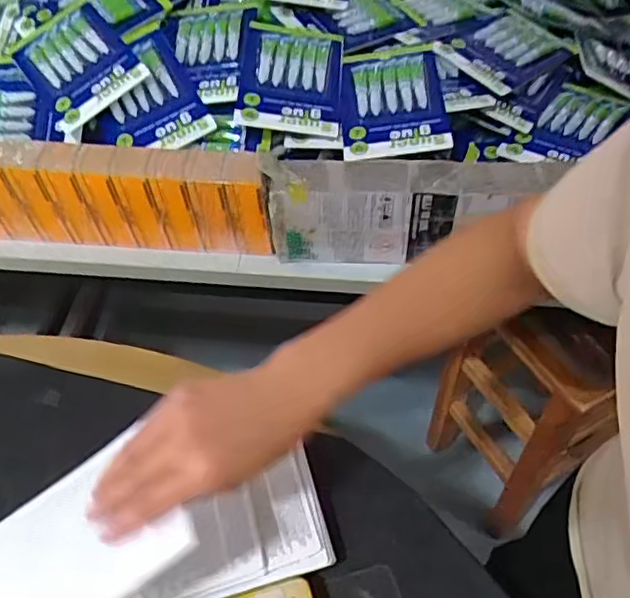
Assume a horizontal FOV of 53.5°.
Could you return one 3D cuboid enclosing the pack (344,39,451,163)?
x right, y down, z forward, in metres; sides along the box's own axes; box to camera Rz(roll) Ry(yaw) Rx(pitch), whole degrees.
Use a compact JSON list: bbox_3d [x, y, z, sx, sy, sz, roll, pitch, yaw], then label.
[{"bbox_3d":[0.088,-0.232,0.706,0.111,0.020,0.187,-2,53,2],"label":"pack"}]

